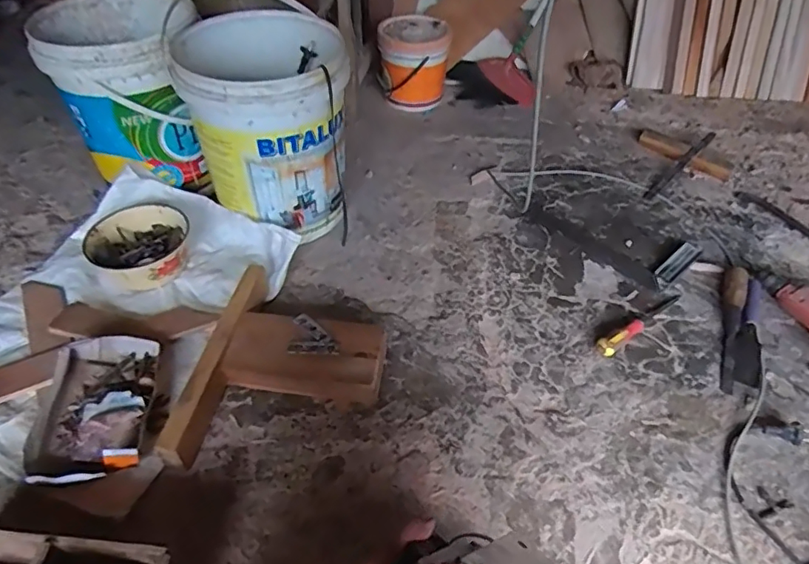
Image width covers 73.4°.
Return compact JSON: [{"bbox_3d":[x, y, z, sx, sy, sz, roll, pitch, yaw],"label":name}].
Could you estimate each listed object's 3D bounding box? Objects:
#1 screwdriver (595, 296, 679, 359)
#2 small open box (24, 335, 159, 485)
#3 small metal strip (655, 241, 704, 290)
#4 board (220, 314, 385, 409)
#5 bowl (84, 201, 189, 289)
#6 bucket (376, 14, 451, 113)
[{"bbox_3d":[0.431,0.071,0.982,0.230,0.030,0.028,-28,52,-24],"label":"screwdriver"},{"bbox_3d":[-0.463,0.188,0.818,0.166,0.047,0.237,-8,47,-8],"label":"small open box"},{"bbox_3d":[0.552,-0.037,1.094,0.162,0.017,0.040,-35,55,-28],"label":"small metal strip"},{"bbox_3d":[-0.159,0.124,0.899,0.249,0.072,0.128,5,47,5],"label":"board"},{"bbox_3d":[-0.501,-0.068,1.041,0.182,0.071,0.181,0,46,0],"label":"bowl"},{"bbox_3d":[0.024,-0.602,1.512,0.190,0.200,0.179,-1,46,-1],"label":"bucket"}]

